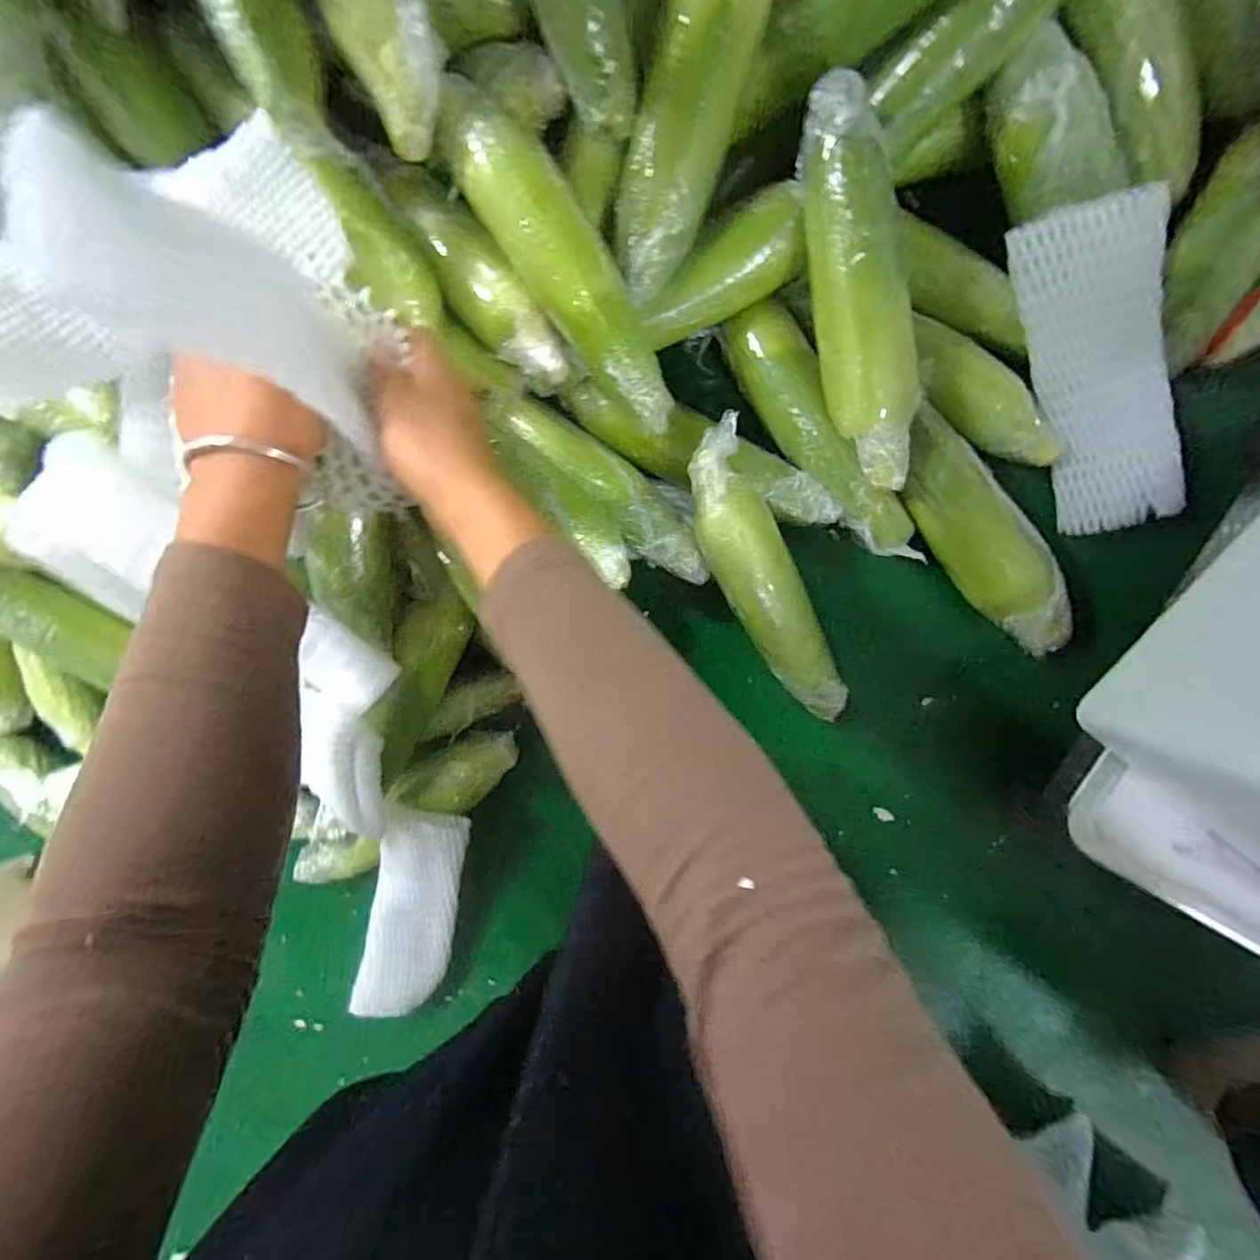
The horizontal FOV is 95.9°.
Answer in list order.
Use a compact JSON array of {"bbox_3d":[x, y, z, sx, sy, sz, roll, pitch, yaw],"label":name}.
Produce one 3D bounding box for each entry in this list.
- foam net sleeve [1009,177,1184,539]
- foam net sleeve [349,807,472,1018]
[{"bbox_3d":[0.315,-0.166,0.378,0.070,0.026,0.210,-9,121,41],"label":"foam net sleeve"},{"bbox_3d":[-0.186,0.245,0.489,0.065,0.043,0.199,15,95,7],"label":"foam net sleeve"}]

